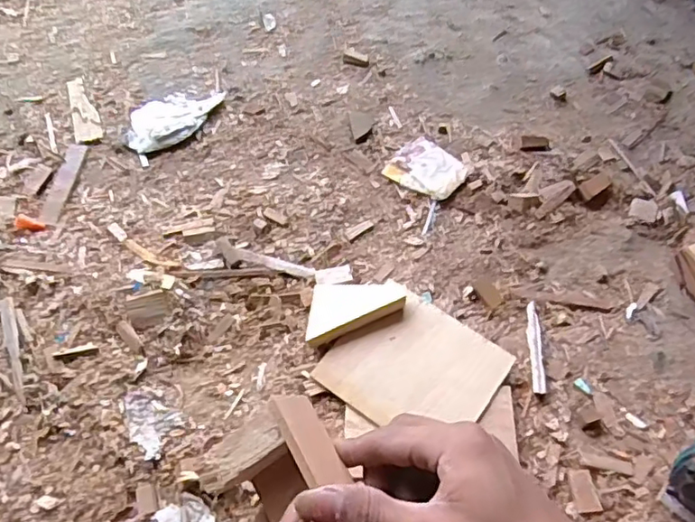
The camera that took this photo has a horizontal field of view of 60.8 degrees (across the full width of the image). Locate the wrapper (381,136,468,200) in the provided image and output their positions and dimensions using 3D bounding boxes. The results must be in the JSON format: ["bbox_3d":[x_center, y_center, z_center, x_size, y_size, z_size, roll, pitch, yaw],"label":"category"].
[{"bbox_3d":[0.104,-0.119,0.768,0.094,0.013,0.082,38,66,21],"label":"wrapper"}]

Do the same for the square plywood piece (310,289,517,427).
[{"bbox_3d":[0.068,0.107,0.611,0.159,0.012,0.141,31,63,25],"label":"square plywood piece"}]

